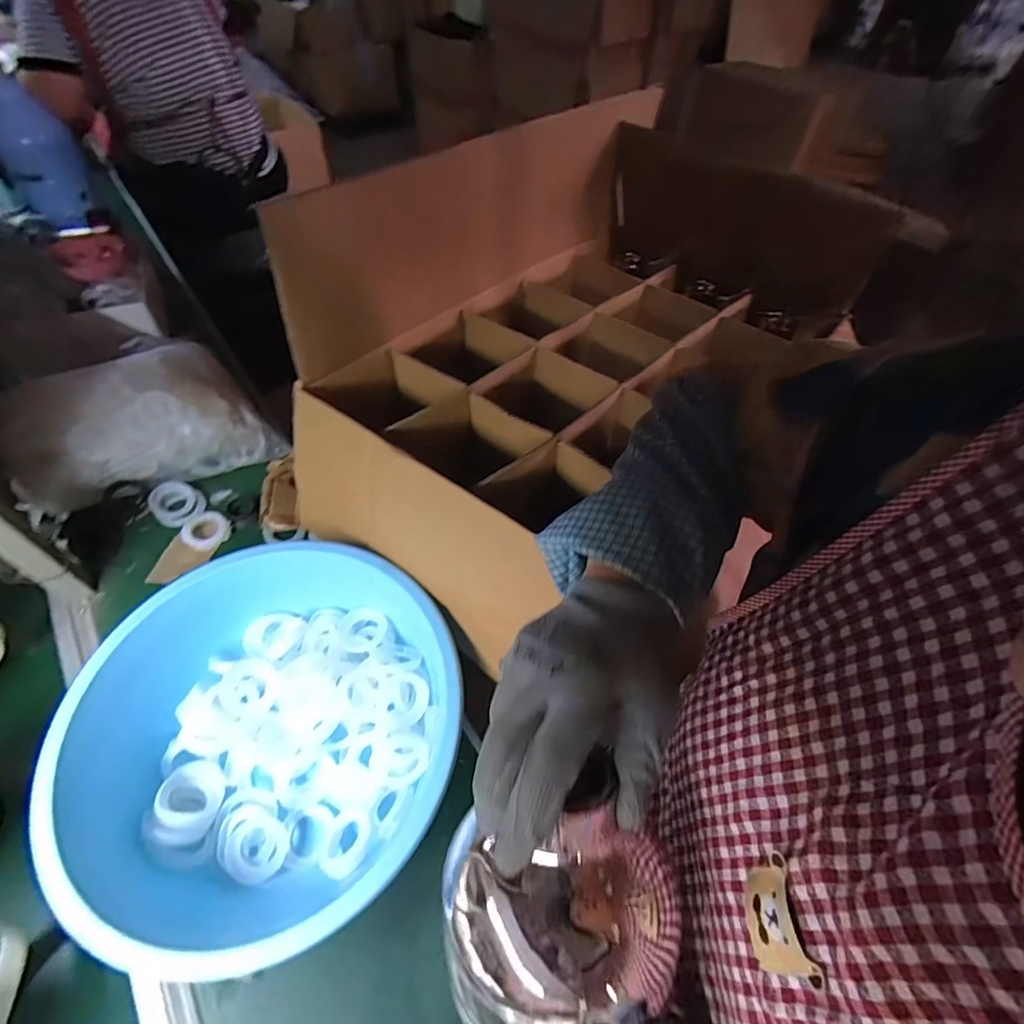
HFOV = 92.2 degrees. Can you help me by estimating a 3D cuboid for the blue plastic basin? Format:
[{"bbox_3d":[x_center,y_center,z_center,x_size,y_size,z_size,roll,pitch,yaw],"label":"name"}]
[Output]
[{"bbox_3d":[-0.244,0.225,0.514,0.353,0.140,0.350,3,53,-3],"label":"blue plastic basin"}]

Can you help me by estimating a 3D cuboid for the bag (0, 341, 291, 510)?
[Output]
[{"bbox_3d":[-0.577,-0.159,0.768,0.330,0.156,0.202,-23,58,-21],"label":"bag"}]

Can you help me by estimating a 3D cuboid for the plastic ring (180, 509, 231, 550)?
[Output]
[{"bbox_3d":[-0.464,0.025,0.743,0.072,0.013,0.064,30,56,17],"label":"plastic ring"}]

